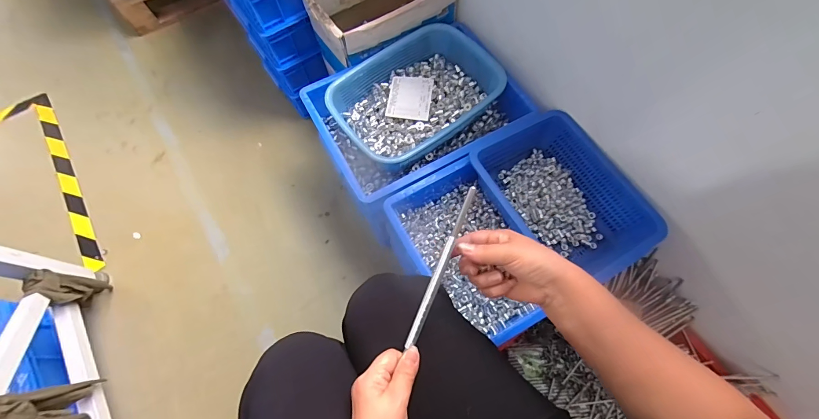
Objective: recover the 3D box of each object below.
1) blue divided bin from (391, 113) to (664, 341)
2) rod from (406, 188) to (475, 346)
[{"bbox_3d":[0.198,0.022,0.653,0.414,0.110,0.320,-26,70,-10],"label":"blue divided bin"},{"bbox_3d":[0.036,0.067,0.397,0.012,0.008,0.195,22,89,8],"label":"rod"}]

